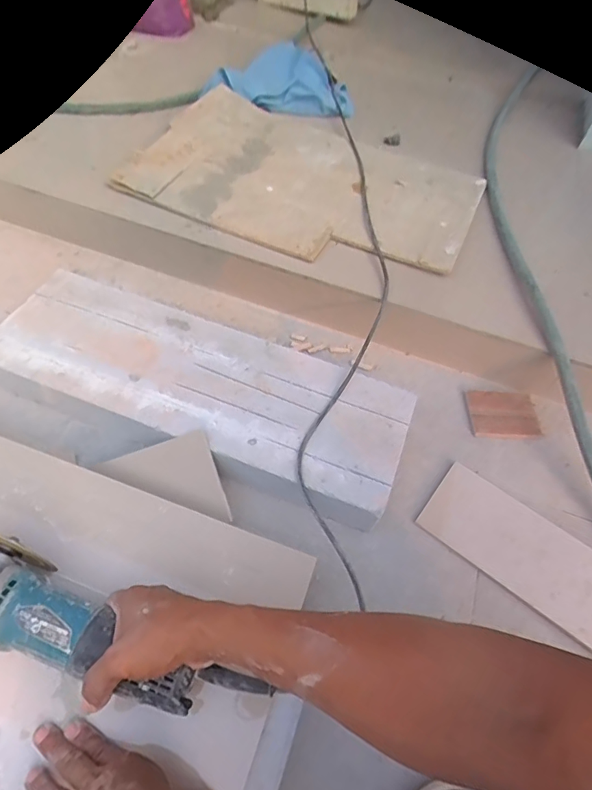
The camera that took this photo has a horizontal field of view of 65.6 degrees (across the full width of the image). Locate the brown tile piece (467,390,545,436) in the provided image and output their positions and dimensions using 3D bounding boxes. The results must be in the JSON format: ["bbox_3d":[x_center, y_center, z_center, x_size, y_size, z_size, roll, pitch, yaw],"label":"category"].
[{"bbox_3d":[0.337,0.030,0.747,0.114,0.009,0.073,0,77,-3],"label":"brown tile piece"}]

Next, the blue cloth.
[{"bbox_3d":[-0.032,-0.745,1.064,0.313,0.043,0.280,4,56,-2],"label":"blue cloth"}]

